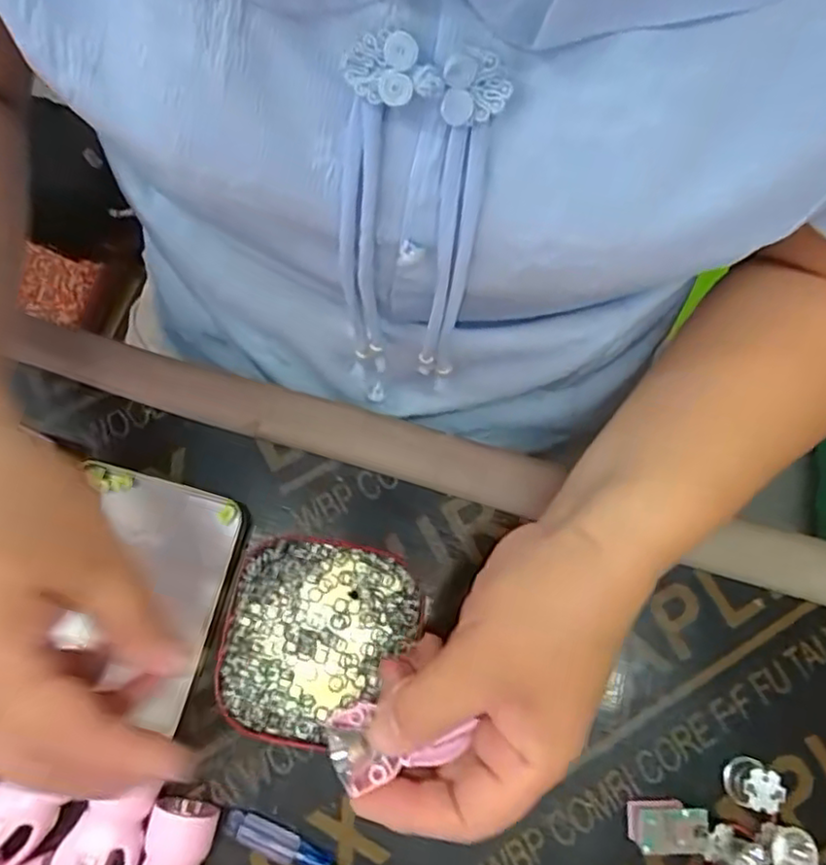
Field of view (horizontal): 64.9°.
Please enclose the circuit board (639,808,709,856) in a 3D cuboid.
[{"bbox_3d":[0.125,0.190,0.310,0.032,0.004,0.019,-2,65,4],"label":"circuit board"}]

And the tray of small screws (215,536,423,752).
[{"bbox_3d":[-0.049,0.107,0.335,0.093,0.009,0.099,10,76,0],"label":"tray of small screws"}]

